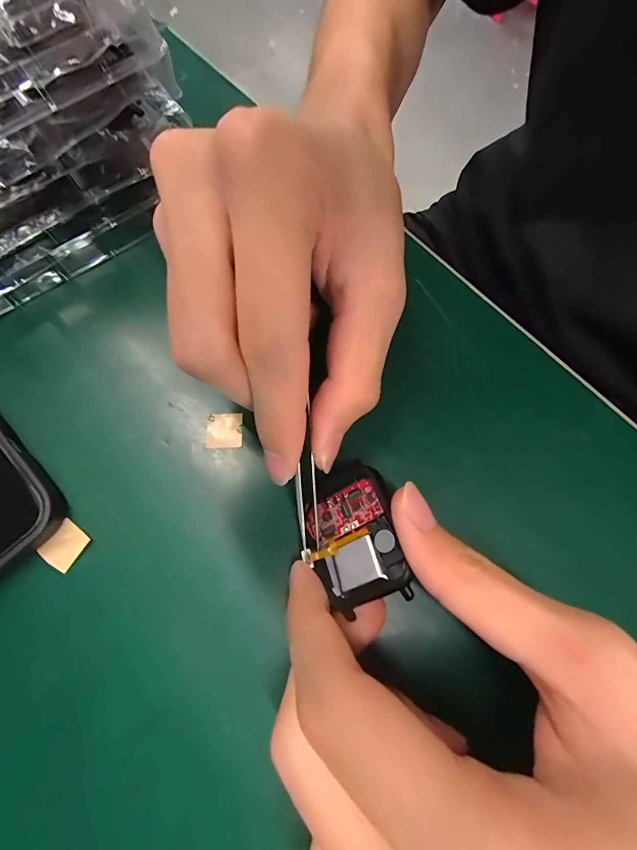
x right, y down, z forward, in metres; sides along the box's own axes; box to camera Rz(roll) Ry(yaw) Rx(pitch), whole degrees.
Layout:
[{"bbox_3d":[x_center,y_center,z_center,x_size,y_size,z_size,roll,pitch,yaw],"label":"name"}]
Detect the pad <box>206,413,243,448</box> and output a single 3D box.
[{"bbox_3d":[-0.040,0.002,0.156,0.015,0.004,0.014,-3,72,0],"label":"pad"}]

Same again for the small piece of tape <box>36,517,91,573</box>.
[{"bbox_3d":[-0.098,0.046,0.141,0.014,0.004,0.015,34,75,11],"label":"small piece of tape"}]

